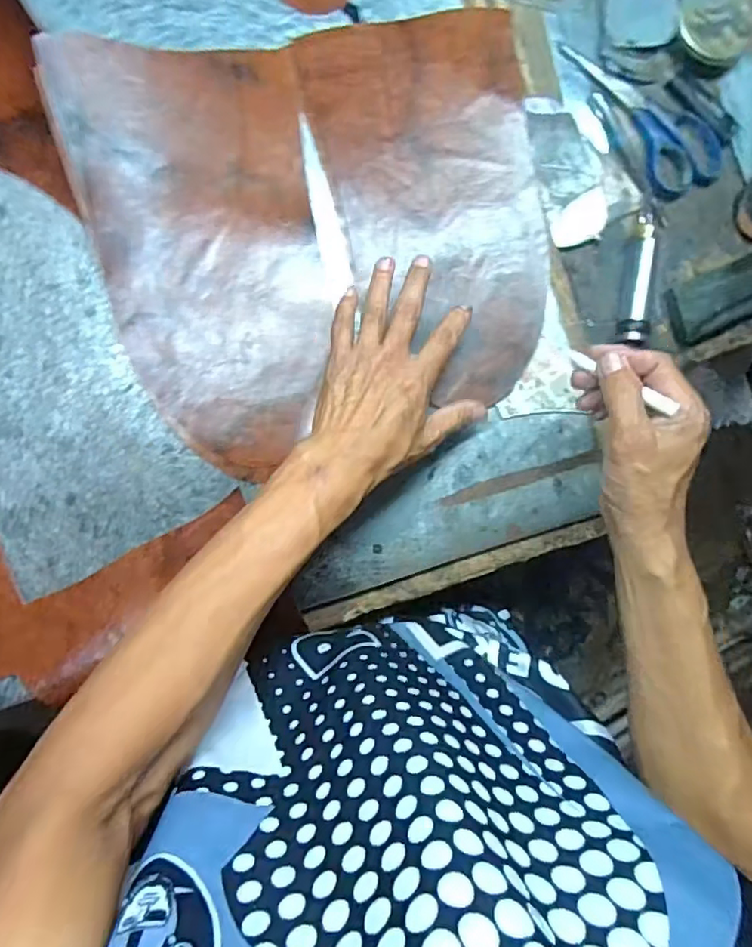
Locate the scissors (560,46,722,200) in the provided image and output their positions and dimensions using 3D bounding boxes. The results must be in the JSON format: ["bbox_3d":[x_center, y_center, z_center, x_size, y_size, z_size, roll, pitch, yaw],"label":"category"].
[{"bbox_3d":[0.248,-0.328,0.510,0.082,0.008,0.166,-35,96,-6],"label":"scissors"}]

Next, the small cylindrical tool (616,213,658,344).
[{"bbox_3d":[0.235,-0.174,0.499,0.022,0.021,0.117,10,90,-9],"label":"small cylindrical tool"}]

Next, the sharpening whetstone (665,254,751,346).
[{"bbox_3d":[0.339,-0.170,0.521,0.153,0.012,0.054,-24,95,-7],"label":"sharpening whetstone"}]

